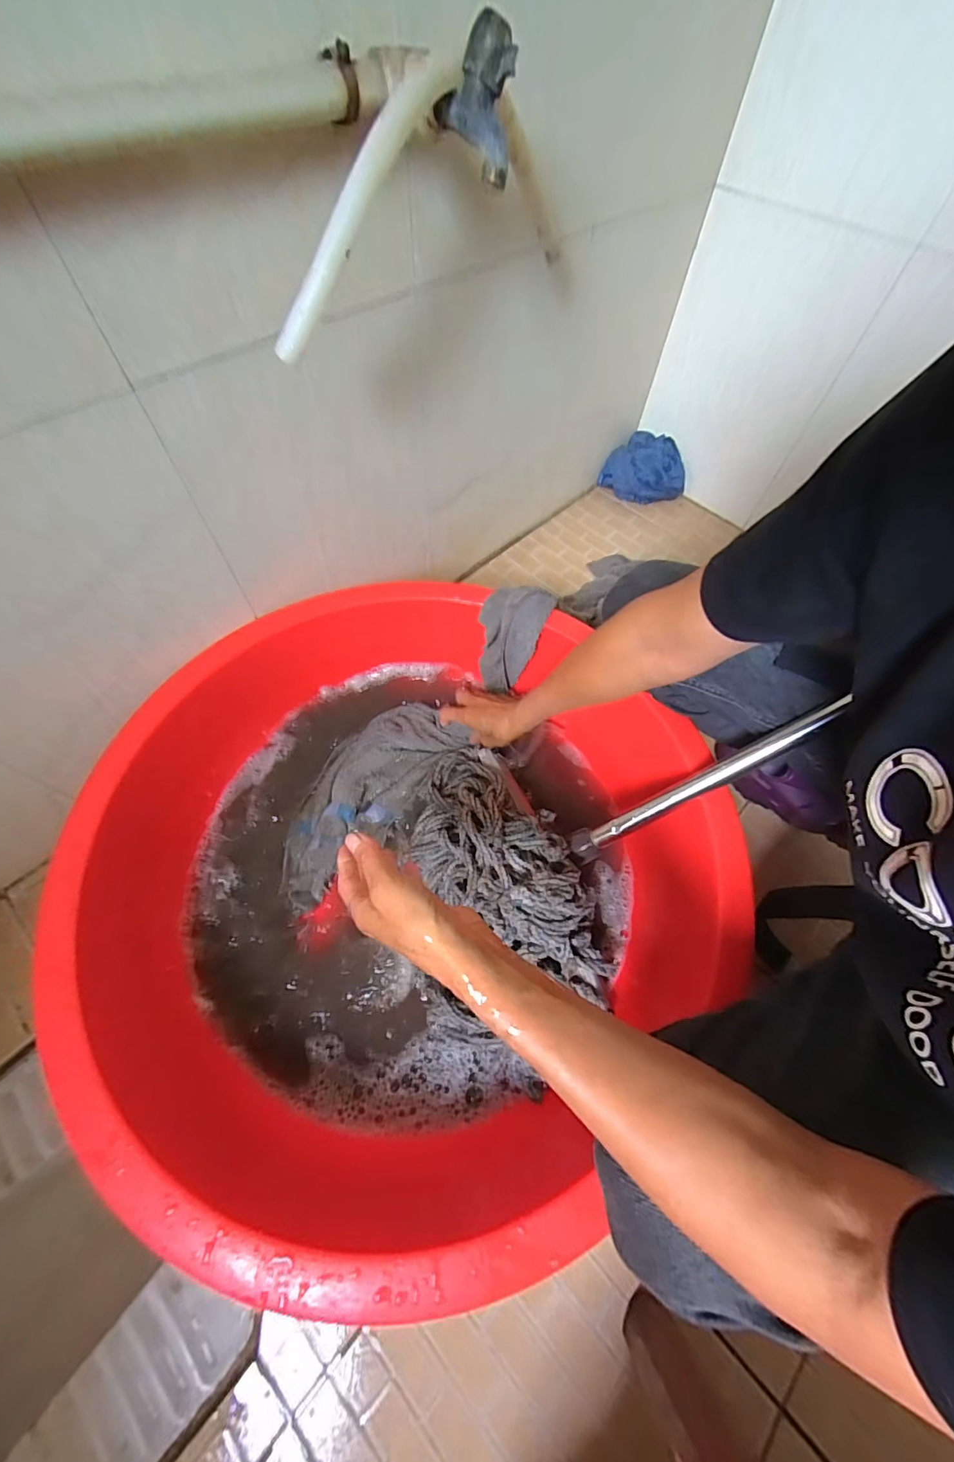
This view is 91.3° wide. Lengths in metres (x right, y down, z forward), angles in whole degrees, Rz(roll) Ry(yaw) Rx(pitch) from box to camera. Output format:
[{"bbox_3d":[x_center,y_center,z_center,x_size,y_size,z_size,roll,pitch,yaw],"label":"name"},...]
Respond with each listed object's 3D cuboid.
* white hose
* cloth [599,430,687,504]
[{"bbox_3d":[-0.079,-0.360,0.319,0.027,0.035,0.215,39,101,16],"label":"white hose"},{"bbox_3d":[0.367,-0.571,1.011,0.171,0.081,0.127,23,64,9],"label":"cloth"}]

